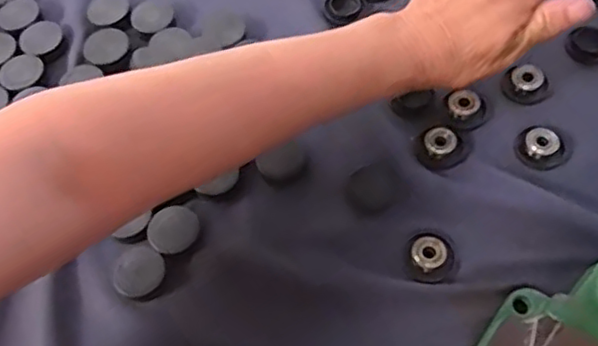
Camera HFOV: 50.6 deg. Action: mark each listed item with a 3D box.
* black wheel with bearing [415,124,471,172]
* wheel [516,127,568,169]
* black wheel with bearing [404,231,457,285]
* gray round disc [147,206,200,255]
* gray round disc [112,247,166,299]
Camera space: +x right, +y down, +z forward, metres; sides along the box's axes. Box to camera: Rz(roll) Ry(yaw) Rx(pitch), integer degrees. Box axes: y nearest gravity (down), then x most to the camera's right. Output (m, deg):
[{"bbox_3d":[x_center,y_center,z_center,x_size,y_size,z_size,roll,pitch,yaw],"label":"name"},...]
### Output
[{"bbox_3d":[0.100,-0.017,0.435,0.036,0.012,0.030,8,62,6],"label":"black wheel with bearing"},{"bbox_3d":[0.168,-0.019,0.432,0.034,0.015,0.028,8,62,6],"label":"wheel"},{"bbox_3d":[0.083,0.053,0.396,0.033,0.011,0.031,-1,62,2],"label":"black wheel with bearing"},{"bbox_3d":[-0.082,0.038,0.415,0.033,0.008,0.028,-30,65,-13],"label":"gray round disc"},{"bbox_3d":[-0.102,0.062,0.401,0.033,0.004,0.030,-1,62,2],"label":"gray round disc"}]

